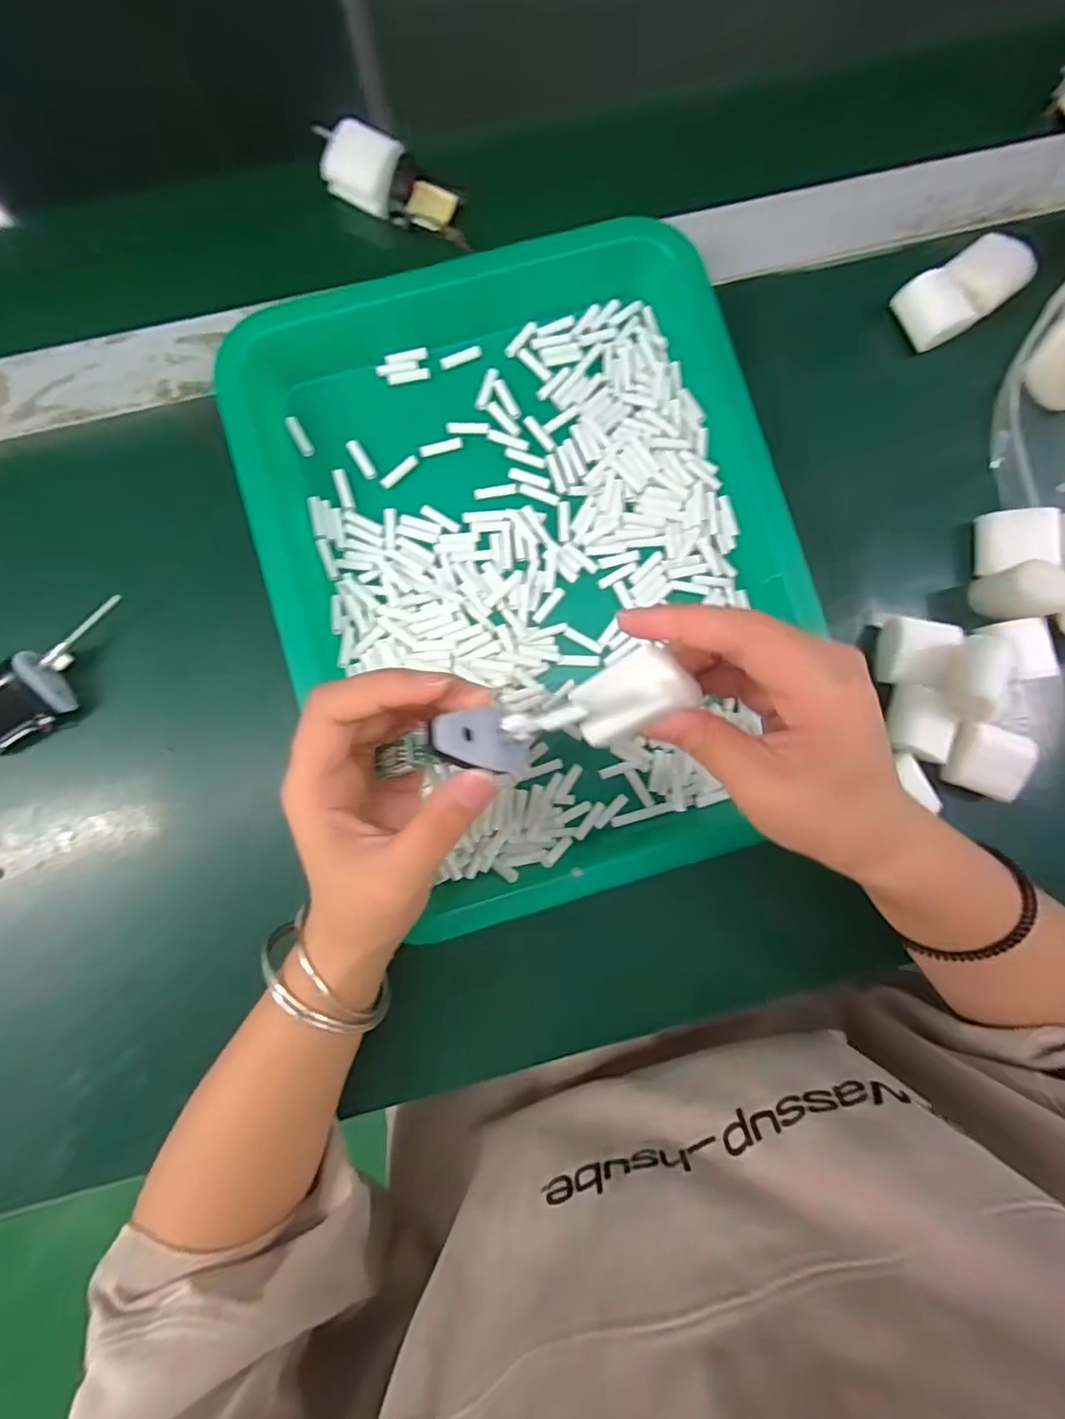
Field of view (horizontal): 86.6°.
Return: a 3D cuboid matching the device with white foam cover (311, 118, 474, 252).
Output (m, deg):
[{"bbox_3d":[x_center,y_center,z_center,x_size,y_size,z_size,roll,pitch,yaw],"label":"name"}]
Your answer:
[{"bbox_3d":[-0.078,-0.310,0.333,0.095,0.018,0.037,22,86,1],"label":"device with white foam cover"}]

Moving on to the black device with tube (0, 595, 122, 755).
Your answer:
[{"bbox_3d":[-0.245,-0.017,0.288,0.093,0.025,0.032,-40,87,-3],"label":"black device with tube"}]

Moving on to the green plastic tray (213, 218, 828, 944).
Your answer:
[{"bbox_3d":[0.002,-0.077,0.307,0.255,0.047,0.333,-16,86,-2],"label":"green plastic tray"}]

